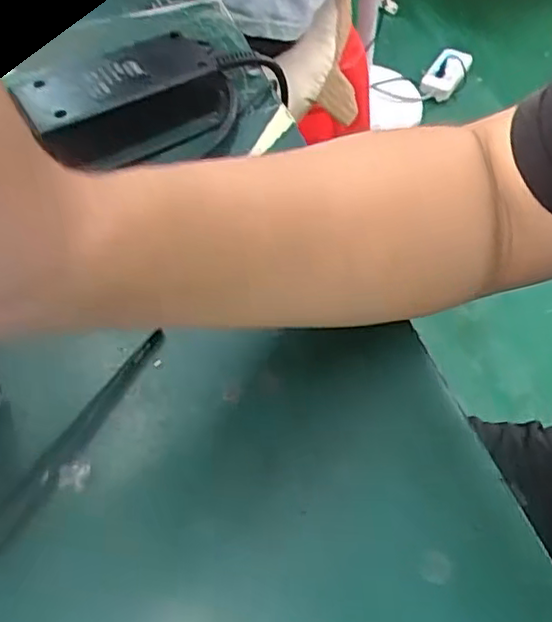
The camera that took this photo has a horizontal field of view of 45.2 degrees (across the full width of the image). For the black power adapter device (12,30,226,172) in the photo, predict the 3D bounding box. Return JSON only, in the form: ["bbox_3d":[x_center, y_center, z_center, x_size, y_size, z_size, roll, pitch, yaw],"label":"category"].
[{"bbox_3d":[-0.086,-0.128,0.400,0.118,0.043,0.061,-33,60,-20],"label":"black power adapter device"}]

